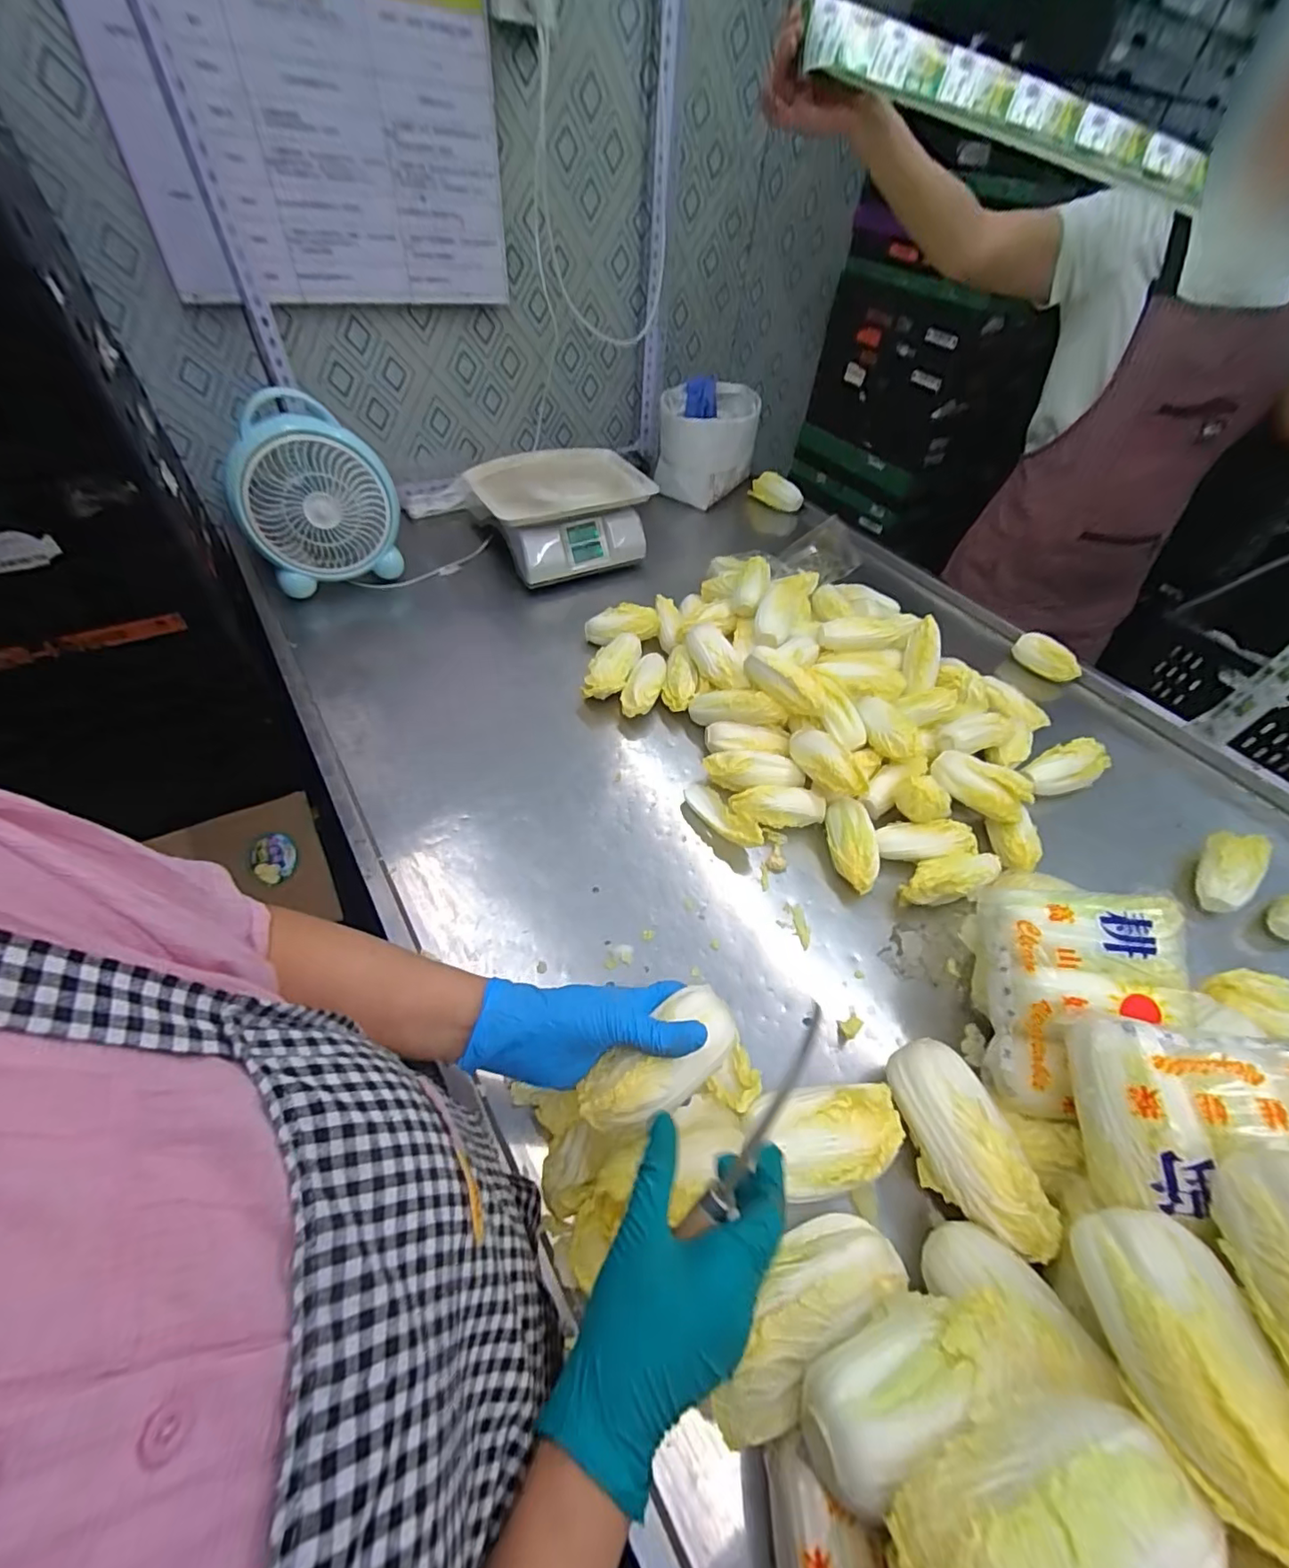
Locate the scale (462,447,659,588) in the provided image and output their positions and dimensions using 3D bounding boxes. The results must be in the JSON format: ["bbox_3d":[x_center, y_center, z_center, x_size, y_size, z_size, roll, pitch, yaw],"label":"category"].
[{"bbox_3d":[-0.149,-0.488,1.022,0.288,0.128,0.258,-22,56,-21],"label":"scale"}]

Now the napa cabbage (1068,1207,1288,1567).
[{"bbox_3d":[0.292,0.305,0.295,0.060,0.069,0.135,39,20,-5],"label":"napa cabbage"}]

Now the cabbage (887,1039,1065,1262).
[{"bbox_3d":[0.254,0.288,0.446,0.065,0.057,0.153,-8,40,-12],"label":"cabbage"}]

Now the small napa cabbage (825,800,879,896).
[{"bbox_3d":[0.242,0.074,0.657,0.054,0.041,0.112,10,51,3],"label":"small napa cabbage"}]

